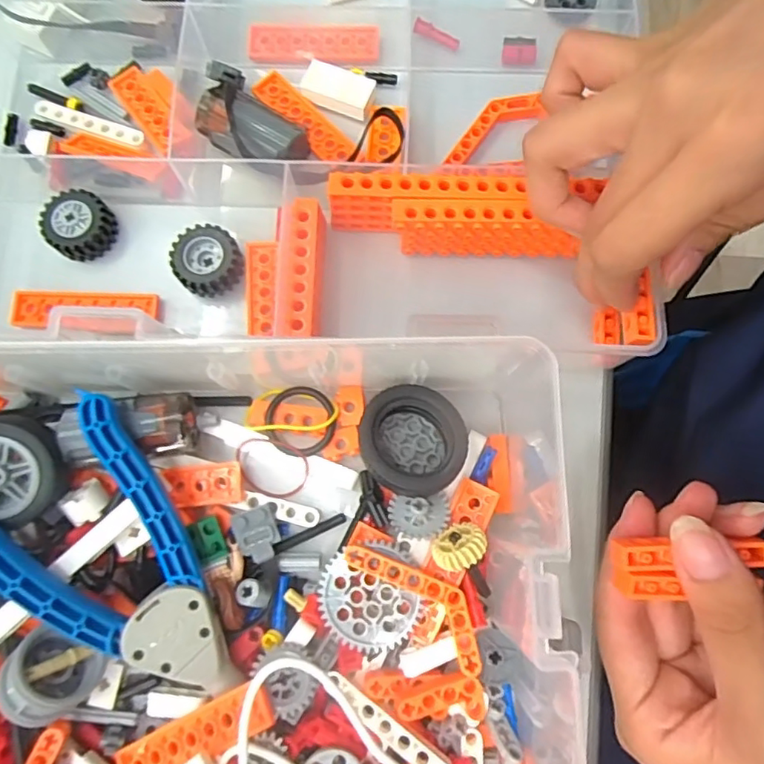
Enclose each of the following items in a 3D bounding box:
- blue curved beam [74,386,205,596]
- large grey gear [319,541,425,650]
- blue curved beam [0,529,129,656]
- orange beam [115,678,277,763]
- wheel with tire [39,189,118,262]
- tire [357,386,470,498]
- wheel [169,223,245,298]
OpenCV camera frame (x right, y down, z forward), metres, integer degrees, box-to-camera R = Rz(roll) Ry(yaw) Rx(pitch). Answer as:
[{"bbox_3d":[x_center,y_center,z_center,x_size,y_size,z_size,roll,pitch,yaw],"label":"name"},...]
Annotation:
[{"bbox_3d":[-0.087,0.040,0.205,0.013,0.005,0.079,-29,94,-6],"label":"blue curved beam"},{"bbox_3d":[-0.004,0.082,0.218,0.037,0.008,0.037,0,78,0],"label":"large grey gear"},{"bbox_3d":[-0.123,0.068,0.197,0.078,0.014,0.012,40,80,-8],"label":"blue curved beam"},{"bbox_3d":[-0.068,0.127,0.201,0.064,0.008,0.016,-29,78,10],"label":"orange beam"},{"bbox_3d":[-0.137,-0.071,0.258,0.029,0.016,0.030,0,78,0],"label":"wheel with tire"},{"bbox_3d":[0.012,0.024,0.226,0.040,0.023,0.040,14,79,3],"label":"tire"},{"bbox_3d":[-0.077,-0.053,0.254,0.029,0.016,0.031,0,78,0],"label":"wheel"}]

